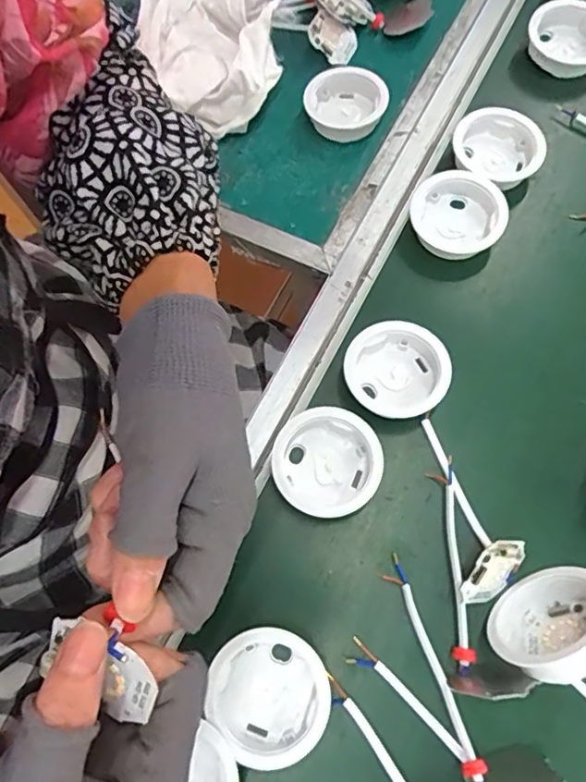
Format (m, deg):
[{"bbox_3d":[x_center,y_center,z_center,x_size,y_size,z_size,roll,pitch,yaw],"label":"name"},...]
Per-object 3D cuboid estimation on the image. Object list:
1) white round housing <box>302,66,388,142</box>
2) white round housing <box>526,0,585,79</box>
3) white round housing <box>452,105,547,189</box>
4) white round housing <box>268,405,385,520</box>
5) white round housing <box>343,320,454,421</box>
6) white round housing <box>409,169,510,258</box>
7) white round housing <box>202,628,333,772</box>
[{"bbox_3d":[0.047,-0.256,0.514,0.070,0.021,0.062,-5,70,0],"label":"white round housing"},{"bbox_3d":[0.245,-0.314,0.514,0.070,0.026,0.075,19,72,8],"label":"white round housing"},{"bbox_3d":[0.167,-0.196,0.475,0.071,0.024,0.076,-1,70,2],"label":"white round housing"},{"bbox_3d":[0.022,0.050,0.392,0.073,0.023,0.071,-1,70,2],"label":"white round housing"},{"bbox_3d":[0.073,-0.013,0.412,0.071,0.023,0.069,-1,70,2],"label":"white round housing"},{"bbox_3d":[0.128,-0.137,0.455,0.071,0.023,0.064,37,75,13],"label":"white round housing"},{"bbox_3d":[-0.015,0.180,0.344,0.072,0.023,0.069,-1,70,2],"label":"white round housing"}]

